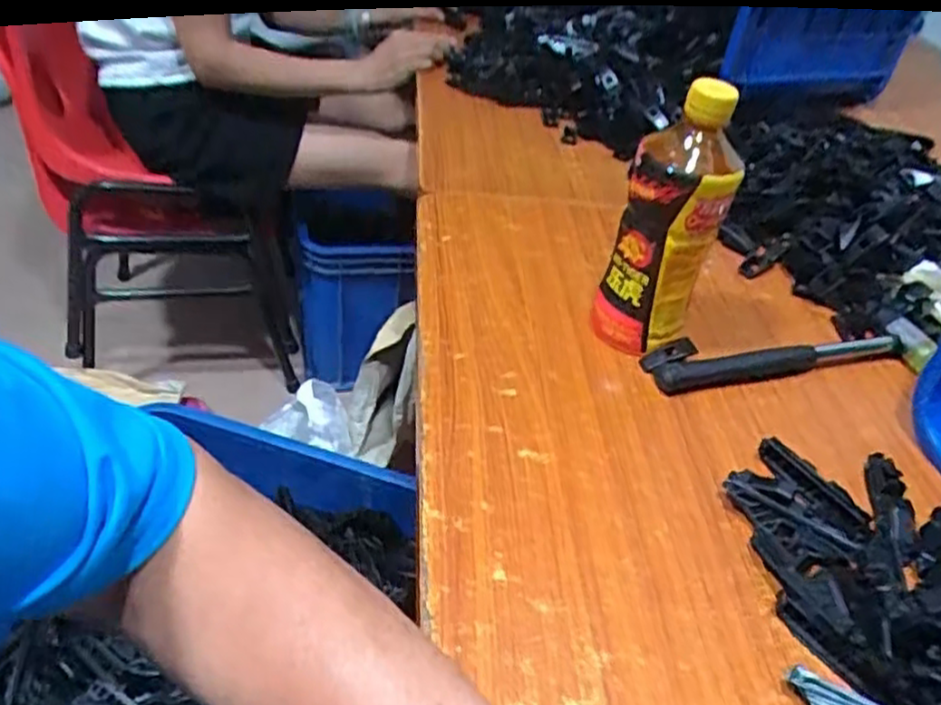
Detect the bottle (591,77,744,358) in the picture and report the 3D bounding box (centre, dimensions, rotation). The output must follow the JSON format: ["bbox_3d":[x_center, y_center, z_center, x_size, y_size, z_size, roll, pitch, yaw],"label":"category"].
[{"bbox_3d":[0.134,-0.085,0.510,0.060,0.187,0.057,-8,42,-19],"label":"bottle"}]

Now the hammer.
[{"bbox_3d":[0.247,0.001,0.561,0.235,0.024,0.043,-4,40,-14],"label":"hammer"}]

